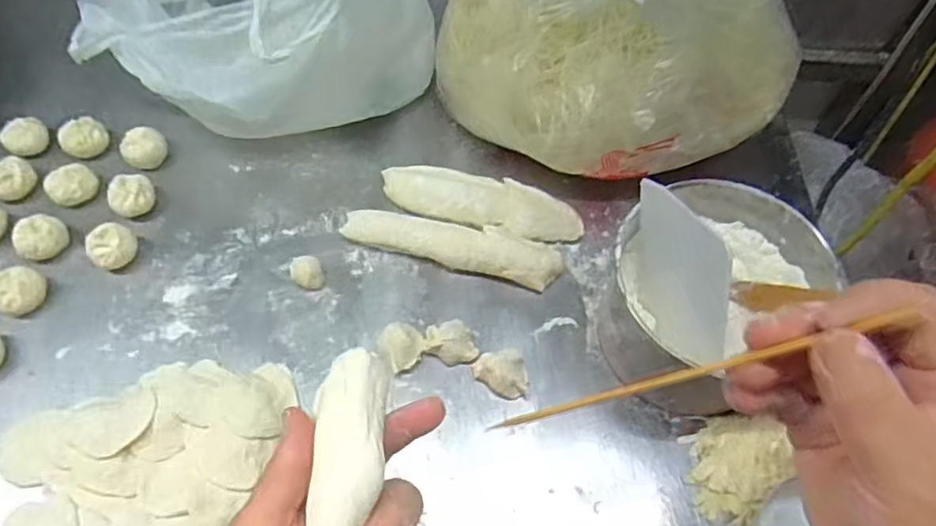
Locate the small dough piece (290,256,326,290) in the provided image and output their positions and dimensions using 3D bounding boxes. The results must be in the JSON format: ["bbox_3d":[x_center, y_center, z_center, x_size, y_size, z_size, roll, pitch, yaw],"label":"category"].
[{"bbox_3d":[-0.147,0.011,0.584,0.027,0.025,0.030,-24,62,-15],"label":"small dough piece"}]

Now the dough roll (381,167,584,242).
[{"bbox_3d":[0.012,-0.057,0.624,0.202,0.032,0.048,12,59,6],"label":"dough roll"}]

